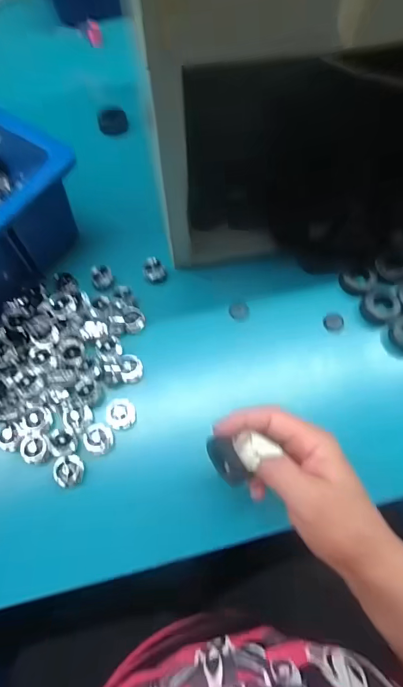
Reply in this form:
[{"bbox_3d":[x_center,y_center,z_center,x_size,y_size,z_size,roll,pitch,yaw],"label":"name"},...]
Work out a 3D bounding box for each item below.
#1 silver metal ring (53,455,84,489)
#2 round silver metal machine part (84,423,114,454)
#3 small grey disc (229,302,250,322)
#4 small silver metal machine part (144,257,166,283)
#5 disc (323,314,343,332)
[{"bbox_3d":[-0.117,0.112,0.338,0.025,0.007,0.026,0,69,-1],"label":"silver metal ring"},{"bbox_3d":[-0.094,0.085,0.347,0.025,0.007,0.026,0,69,-1],"label":"round silver metal machine part"},{"bbox_3d":[0.039,-0.034,0.401,0.020,0.004,0.022,0,69,-1],"label":"small grey disc"},{"bbox_3d":[-0.050,-0.078,0.409,0.022,0.016,0.022,0,69,-1],"label":"small silver metal machine part"},{"bbox_3d":[0.136,-0.022,0.396,0.020,0.004,0.018,-29,72,-11],"label":"disc"}]

